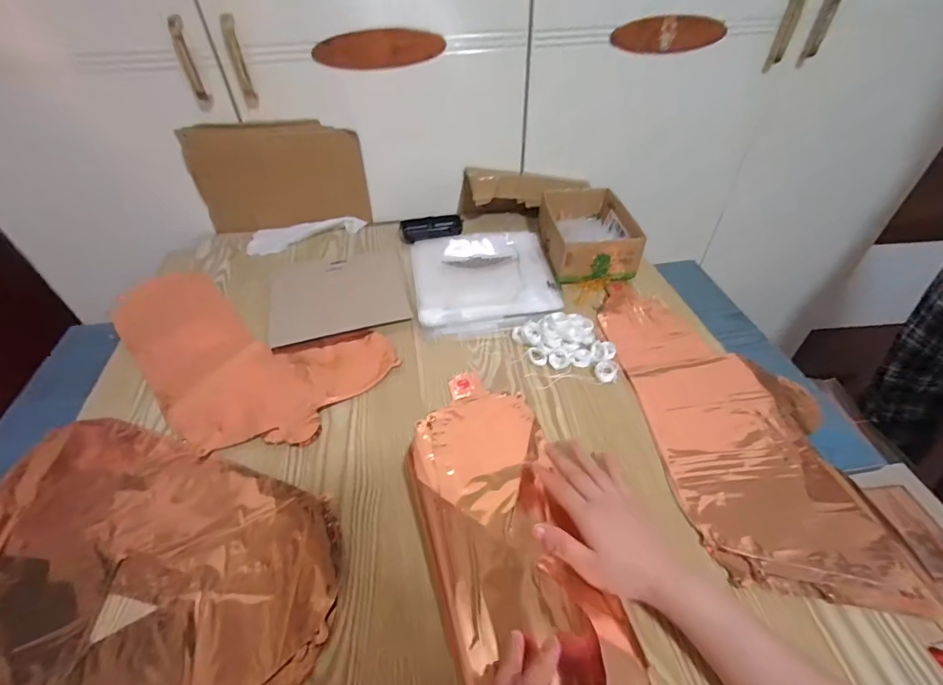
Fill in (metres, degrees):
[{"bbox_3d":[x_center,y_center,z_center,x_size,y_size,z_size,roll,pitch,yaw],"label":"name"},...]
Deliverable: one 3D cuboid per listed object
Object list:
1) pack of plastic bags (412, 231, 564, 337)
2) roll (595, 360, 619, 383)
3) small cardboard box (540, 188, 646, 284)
[{"bbox_3d":[0.018,-0.110,0.682,0.209,0.020,0.257,-6,44,-4],"label":"pack of plastic bags"},{"bbox_3d":[0.166,0.035,0.531,0.026,0.007,0.032,14,46,16],"label":"roll"},{"bbox_3d":[0.187,-0.180,0.705,0.123,0.062,0.192,-3,44,-1],"label":"small cardboard box"}]

